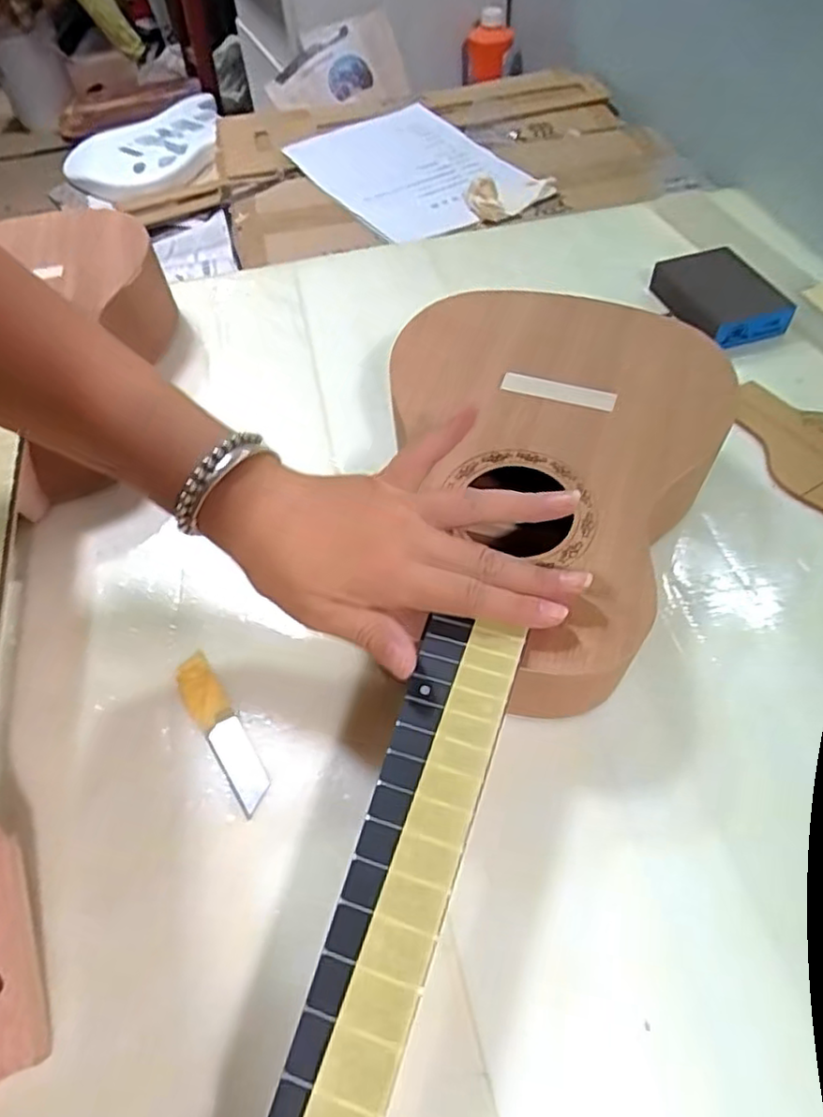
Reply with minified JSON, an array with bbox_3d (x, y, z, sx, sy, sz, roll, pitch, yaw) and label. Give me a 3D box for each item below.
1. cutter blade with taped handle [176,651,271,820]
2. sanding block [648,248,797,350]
[{"bbox_3d":[-0.103,0.091,0.358,0.021,0.004,0.098,-31,57,-18],"label":"cutter blade with taped handle"},{"bbox_3d":[0.248,-0.212,0.538,0.068,0.029,0.100,-13,54,-6],"label":"sanding block"}]

